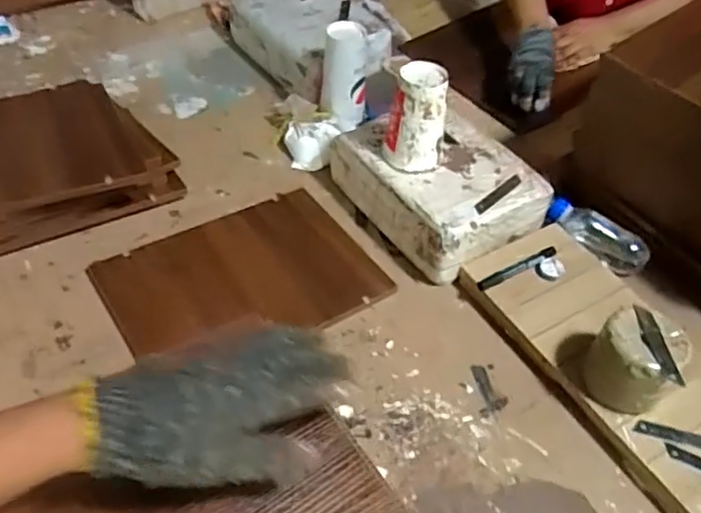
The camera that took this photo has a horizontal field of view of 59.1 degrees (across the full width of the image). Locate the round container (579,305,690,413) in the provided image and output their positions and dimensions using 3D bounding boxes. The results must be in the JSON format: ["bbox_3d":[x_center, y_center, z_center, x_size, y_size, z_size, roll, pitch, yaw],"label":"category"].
[{"bbox_3d":[0.312,0.116,0.678,0.085,0.092,0.085,1,49,-1],"label":"round container"}]

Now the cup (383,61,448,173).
[{"bbox_3d":[0.084,-0.177,0.799,0.075,0.129,0.068,8,49,4],"label":"cup"}]

